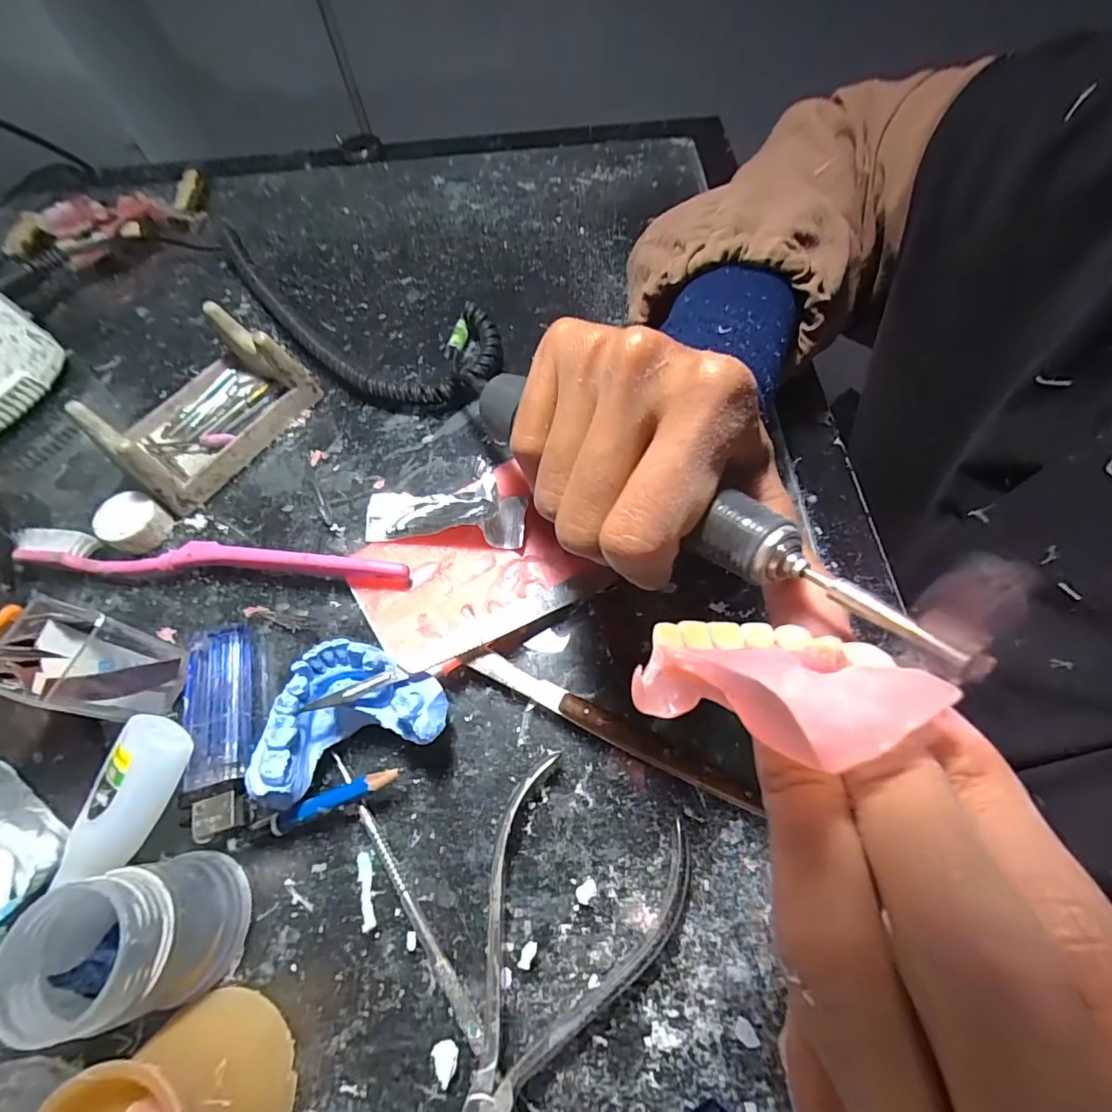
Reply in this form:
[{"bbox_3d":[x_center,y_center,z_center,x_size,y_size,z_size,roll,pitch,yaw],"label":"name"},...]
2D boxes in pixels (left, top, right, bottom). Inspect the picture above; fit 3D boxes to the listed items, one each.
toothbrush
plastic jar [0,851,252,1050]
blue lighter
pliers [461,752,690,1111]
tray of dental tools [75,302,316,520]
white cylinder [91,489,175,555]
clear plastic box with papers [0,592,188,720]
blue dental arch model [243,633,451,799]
[{"bbox_3d":[-0.165,0.003,0.239,0.193,0.015,0.017,4,64,6],"label":"toothbrush"},{"bbox_3d":[-0.131,0.120,0.158,0.040,0.052,0.040,-1,63,3],"label":"plastic jar"},{"bbox_3d":[-0.136,0.069,0.205,0.022,0.014,0.080,-15,64,-4],"label":"blue lighter"},{"bbox_3d":[-0.007,0.134,0.165,0.063,0.014,0.121,28,68,16],"label":"pliers"},{"bbox_3d":[-0.187,-0.080,0.266,0.061,0.044,0.094,33,70,18],"label":"tray of dental tools"},{"bbox_3d":[-0.207,-0.016,0.250,0.026,0.018,0.027,-1,63,3],"label":"white cylinder"},{"bbox_3d":[-0.178,0.043,0.198,0.032,0.054,0.034,12,65,9],"label":"clear plastic box with papers"},{"bbox_3d":[-0.078,0.059,0.198,0.067,0.030,0.044,-16,64,-5],"label":"blue dental arch model"}]

